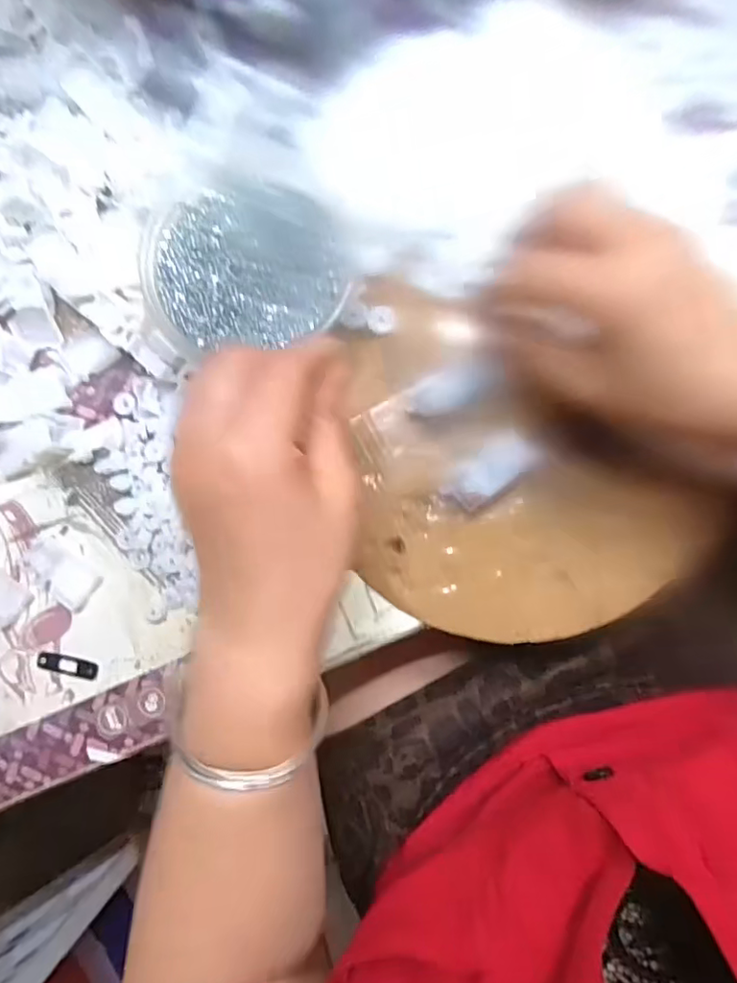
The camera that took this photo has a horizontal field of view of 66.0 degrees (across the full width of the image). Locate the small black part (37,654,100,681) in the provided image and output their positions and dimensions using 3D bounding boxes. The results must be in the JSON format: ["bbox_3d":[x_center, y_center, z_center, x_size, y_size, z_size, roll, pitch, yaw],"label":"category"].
[{"bbox_3d":[-0.174,0.101,0.328,0.036,0.004,0.011,11,89,4],"label":"small black part"}]

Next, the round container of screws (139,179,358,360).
[{"bbox_3d":[-0.060,-0.118,0.301,0.106,0.037,0.102,-9,90,3],"label":"round container of screws"}]

